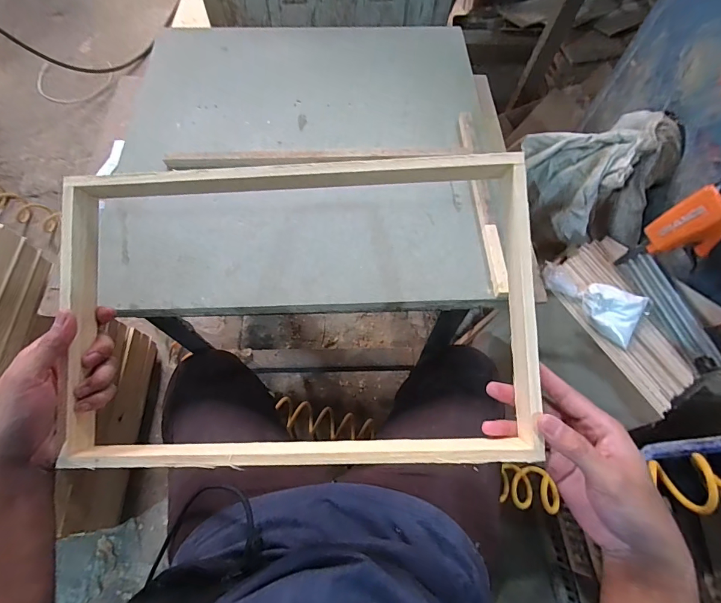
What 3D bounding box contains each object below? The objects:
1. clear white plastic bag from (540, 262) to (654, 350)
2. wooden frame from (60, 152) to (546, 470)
[{"bbox_3d":[0.363,-0.007,0.595,0.159,0.031,0.080,35,69,14],"label":"clear white plastic bag"},{"bbox_3d":[-0.051,0.007,0.317,0.384,0.027,0.253,-3,86,2],"label":"wooden frame"}]

